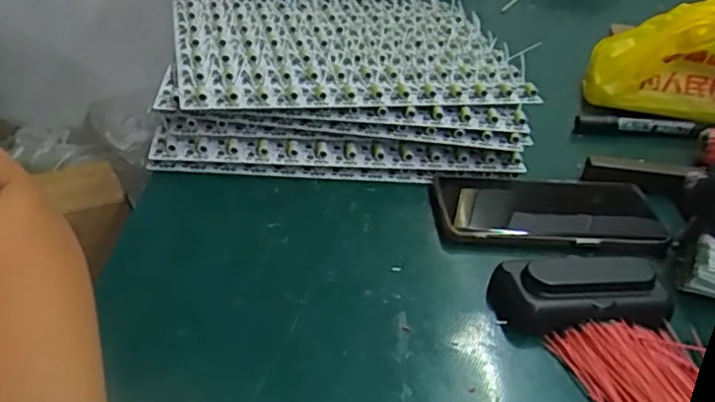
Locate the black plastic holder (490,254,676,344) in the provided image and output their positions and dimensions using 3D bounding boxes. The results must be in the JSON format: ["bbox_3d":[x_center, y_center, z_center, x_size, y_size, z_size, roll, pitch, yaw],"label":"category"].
[{"bbox_3d":[0.138,0.056,0.410,0.107,0.029,0.044,0,35,-9],"label":"black plastic holder"}]

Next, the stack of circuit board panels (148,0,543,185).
[{"bbox_3d":[-0.017,-0.120,0.625,0.308,0.061,0.291,0,35,-9],"label":"stack of circuit board panels"}]

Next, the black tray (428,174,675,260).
[{"bbox_3d":[0.141,0.006,0.497,0.167,0.011,0.089,2,35,-5],"label":"black tray"}]

